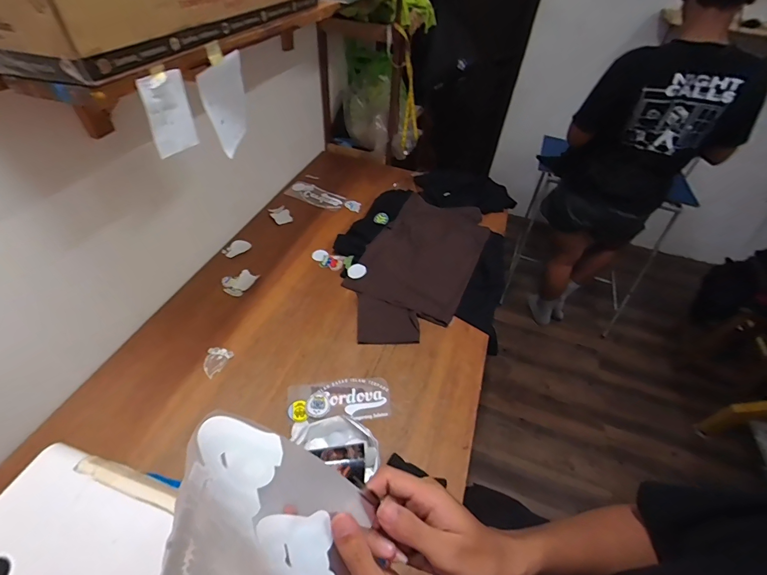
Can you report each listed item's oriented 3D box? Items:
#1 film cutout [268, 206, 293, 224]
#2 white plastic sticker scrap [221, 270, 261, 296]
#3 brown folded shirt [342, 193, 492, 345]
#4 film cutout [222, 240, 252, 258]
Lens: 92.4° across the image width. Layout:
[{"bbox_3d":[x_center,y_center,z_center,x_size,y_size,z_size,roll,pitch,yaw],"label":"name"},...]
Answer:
[{"bbox_3d":[-0.385,-0.272,1.378,0.067,0.006,0.090,-20,51,-22],"label":"film cutout"},{"bbox_3d":[-0.447,-0.019,1.131,0.092,0.011,0.102,25,50,18],"label":"white plastic sticker scrap"},{"bbox_3d":[0.122,-0.089,1.211,0.333,0.047,0.672,23,49,16],"label":"brown folded shirt"},{"bbox_3d":[-0.494,-0.133,1.237,0.053,0.011,0.091,33,53,24],"label":"film cutout"}]

